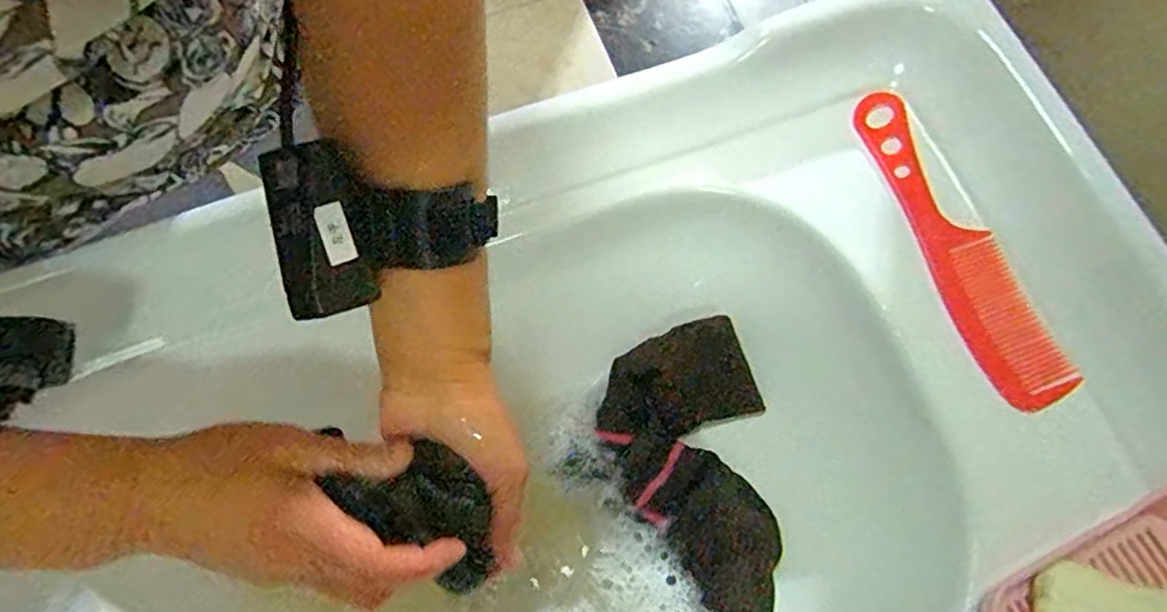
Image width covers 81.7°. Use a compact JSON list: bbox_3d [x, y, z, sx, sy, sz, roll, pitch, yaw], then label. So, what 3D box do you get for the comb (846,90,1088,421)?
[{"bbox_3d":[0.219,-0.037,0.403,0.047,0.008,0.206,-24,74,-8],"label":"comb"}]

